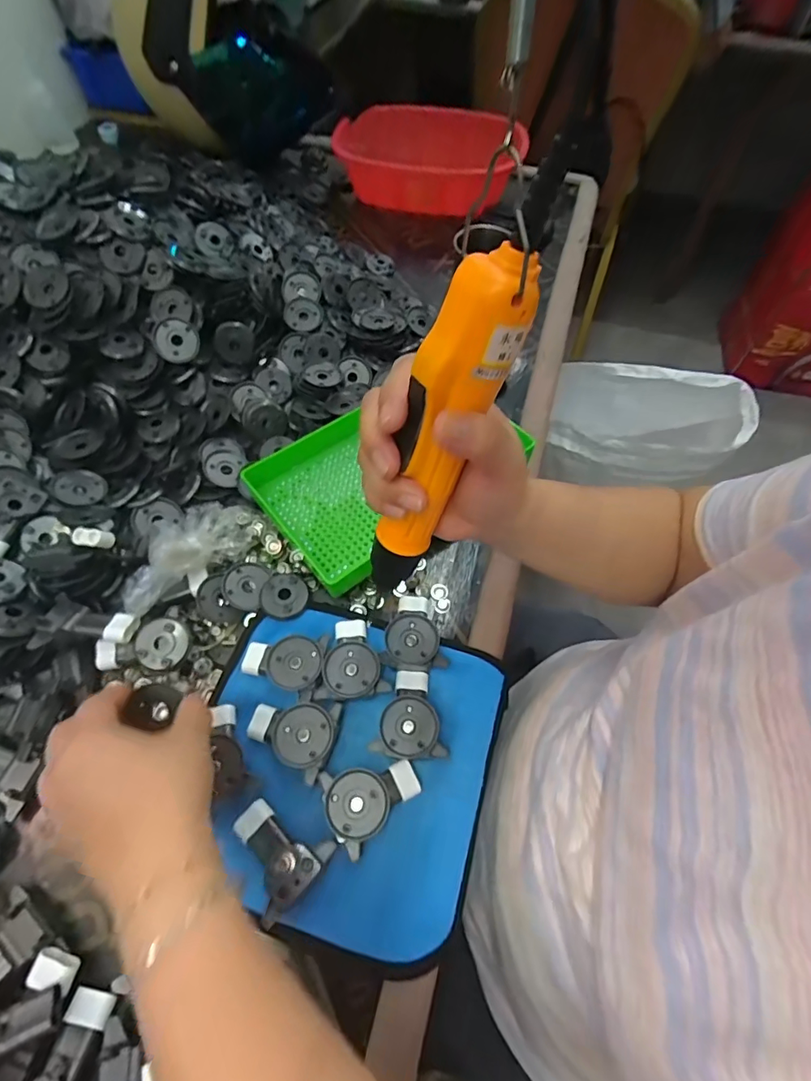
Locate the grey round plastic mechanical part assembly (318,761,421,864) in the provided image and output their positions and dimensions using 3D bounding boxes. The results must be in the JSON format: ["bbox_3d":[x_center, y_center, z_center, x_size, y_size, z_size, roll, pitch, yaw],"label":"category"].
[{"bbox_3d":[-0.026,0.174,0.345,0.065,0.014,0.051,-34,67,-20],"label":"grey round plastic mechanical part assembly"}]

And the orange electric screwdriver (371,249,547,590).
[{"bbox_3d":[0.014,-0.046,0.231,0.029,0.164,0.030,37,45,17],"label":"orange electric screwdriver"}]

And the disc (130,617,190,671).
[{"bbox_3d":[-0.192,0.081,0.388,0.042,0.014,0.039,1,60,-2],"label":"disc"}]

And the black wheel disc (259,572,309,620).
[{"bbox_3d":[-0.104,0.044,0.421,0.039,0.004,0.043,-21,63,-14],"label":"black wheel disc"}]

